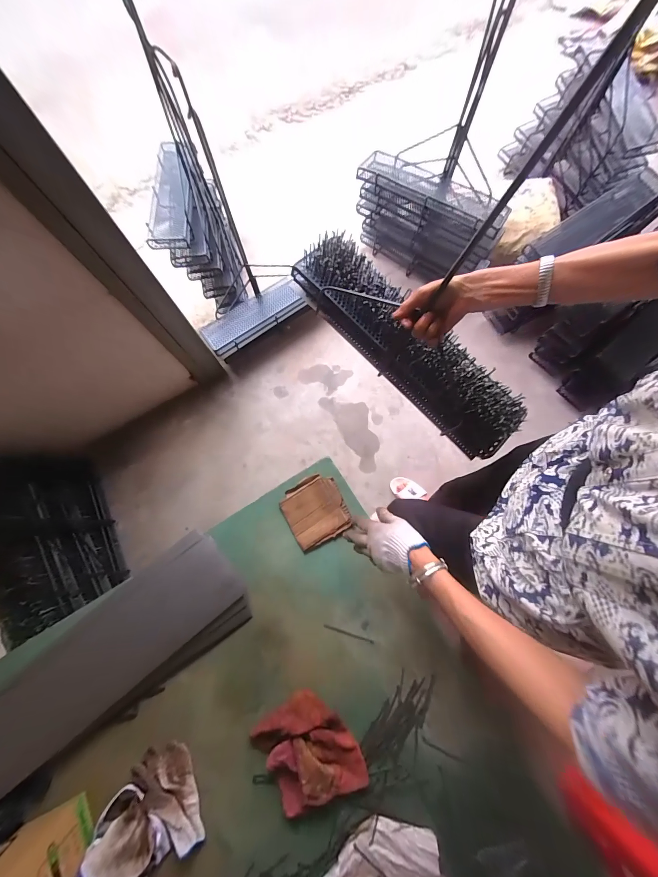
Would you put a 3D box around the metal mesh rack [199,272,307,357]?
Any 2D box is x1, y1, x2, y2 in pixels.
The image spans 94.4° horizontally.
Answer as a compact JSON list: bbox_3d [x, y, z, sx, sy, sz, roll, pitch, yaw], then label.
[{"bbox_3d":[-0.346,-0.568,1.404,0.488,0.053,0.191,-33,77,-6],"label":"metal mesh rack"}]

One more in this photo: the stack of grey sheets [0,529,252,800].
[{"bbox_3d":[-0.449,0.462,0.606,0.594,0.083,0.225,-39,78,-8],"label":"stack of grey sheets"}]

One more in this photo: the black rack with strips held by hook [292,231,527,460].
[{"bbox_3d":[0.175,-0.220,0.695,0.122,0.161,0.608,-44,87,-9],"label":"black rack with strips held by hook"}]

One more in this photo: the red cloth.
[{"bbox_3d":[-0.039,0.582,0.553,0.152,0.044,0.190,-40,78,-8],"label":"red cloth"}]

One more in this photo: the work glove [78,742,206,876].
[{"bbox_3d":[-0.322,0.680,0.530,0.176,0.063,0.167,-35,78,-7],"label":"work glove"}]

